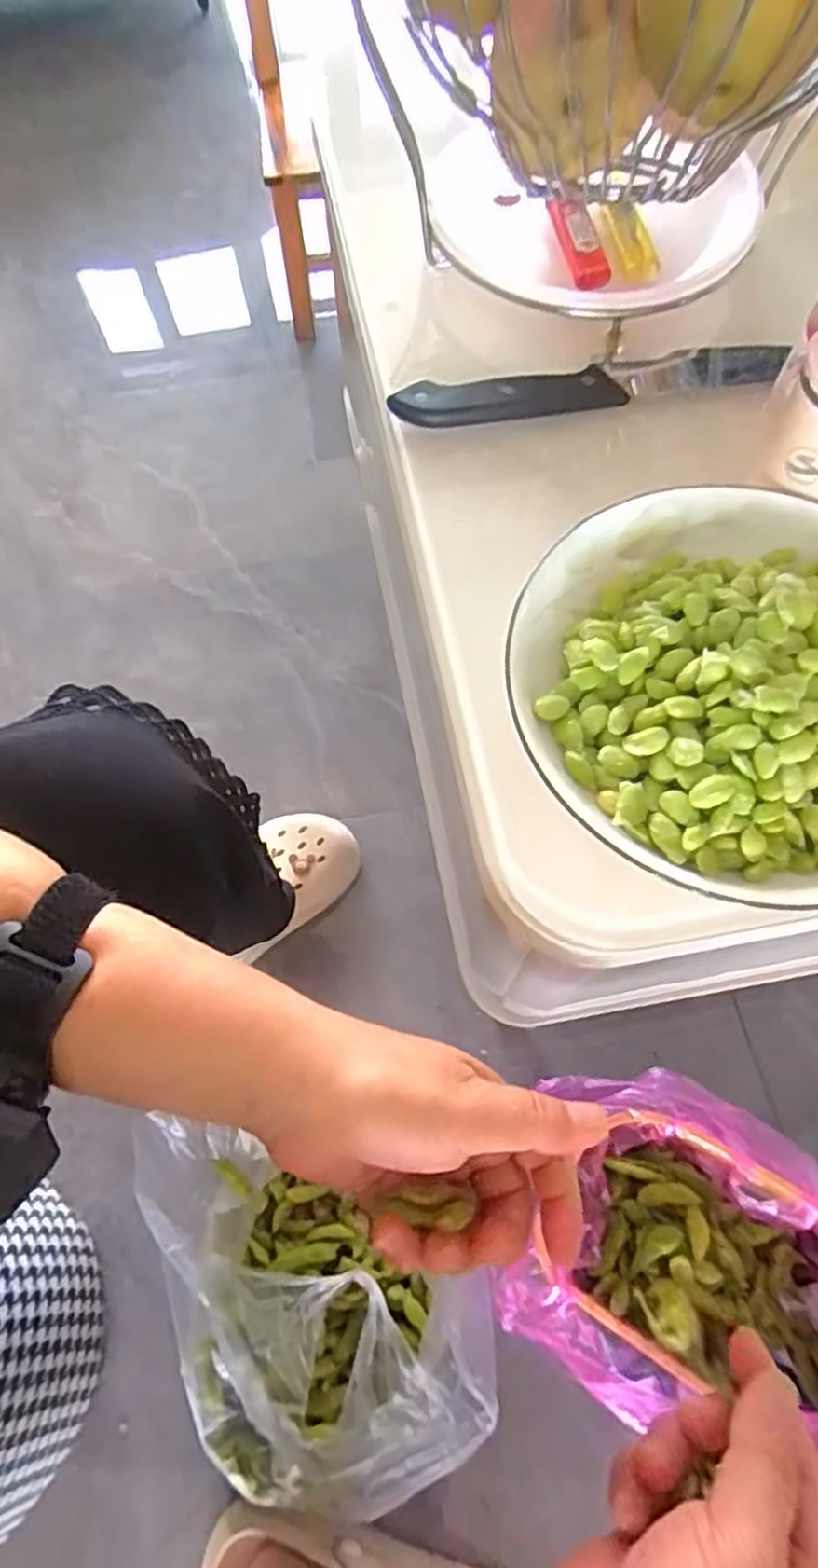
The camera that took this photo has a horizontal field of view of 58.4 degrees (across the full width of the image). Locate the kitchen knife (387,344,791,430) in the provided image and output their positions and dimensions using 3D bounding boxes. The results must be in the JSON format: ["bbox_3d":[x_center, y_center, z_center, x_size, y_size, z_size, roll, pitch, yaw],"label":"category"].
[{"bbox_3d":[0.095,-0.207,0.382,0.204,0.020,0.015,-8,66,-2],"label":"kitchen knife"}]

